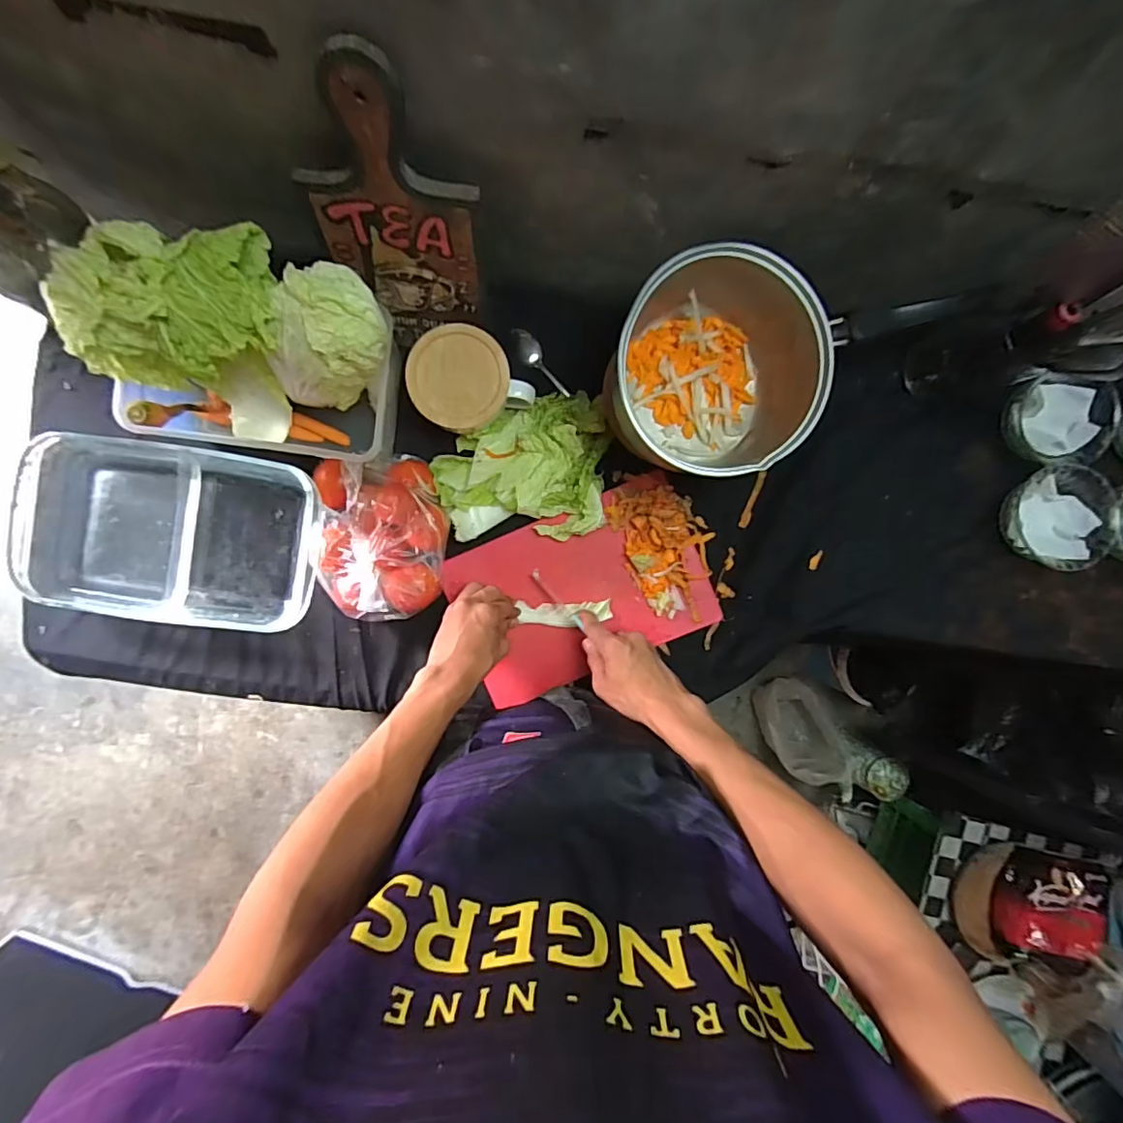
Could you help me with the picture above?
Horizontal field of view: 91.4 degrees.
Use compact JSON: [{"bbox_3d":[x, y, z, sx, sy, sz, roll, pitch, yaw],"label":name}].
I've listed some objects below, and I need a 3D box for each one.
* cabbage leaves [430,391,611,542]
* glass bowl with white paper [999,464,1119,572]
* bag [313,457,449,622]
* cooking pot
[{"bbox_3d":[-0.040,-0.096,0.592,0.186,0.043,0.148,-12,93,-4],"label":"cabbage leaves"},{"bbox_3d":[0.526,-0.046,0.584,0.100,0.049,0.106,0,92,-4],"label":"glass bowl with white paper"},{"bbox_3d":[-0.187,-0.023,0.567,0.128,0.074,0.164,-1,92,-4],"label":"bag"},{"bbox_3d":[0.200,-0.173,0.530,0.306,0.131,0.170,3,92,-4],"label":"cooking pot"}]

